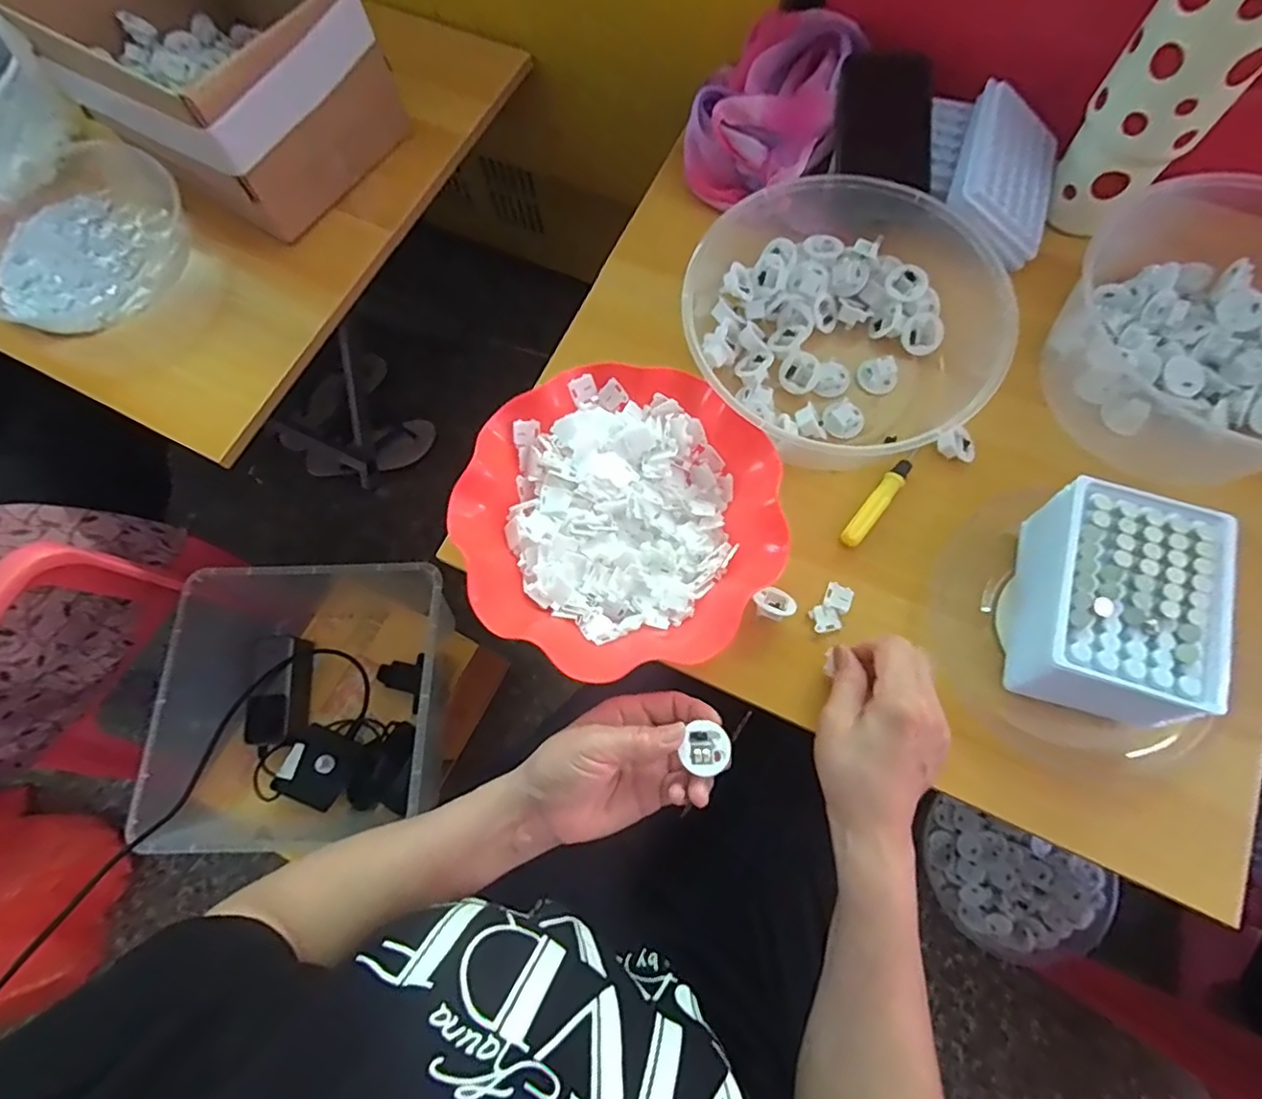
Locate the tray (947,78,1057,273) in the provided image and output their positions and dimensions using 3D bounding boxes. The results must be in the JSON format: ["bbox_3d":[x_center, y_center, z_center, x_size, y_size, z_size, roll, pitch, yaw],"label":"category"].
[{"bbox_3d":[0.321,-0.315,0.514,0.091,0.024,0.138,24,78,-15],"label":"tray"}]

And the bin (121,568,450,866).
[{"bbox_3d":[-0.372,0.171,0.723,0.317,0.165,0.324,1,72,3],"label":"bin"}]

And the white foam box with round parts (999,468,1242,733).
[{"bbox_3d":[0.314,0.038,0.396,0.098,0.070,0.143,14,73,7],"label":"white foam box with round parts"}]

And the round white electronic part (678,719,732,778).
[{"bbox_3d":[0.048,0.125,0.377,0.028,0.005,0.030,-1,72,2],"label":"round white electronic part"}]

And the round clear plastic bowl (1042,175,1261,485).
[{"bbox_3d":[0.443,-0.163,0.441,0.206,0.085,0.193,27,75,10],"label":"round clear plastic bowl"}]

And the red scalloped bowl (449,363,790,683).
[{"bbox_3d":[-0.009,-0.022,0.438,0.216,0.060,0.214,-1,72,2],"label":"red scalloped bowl"}]

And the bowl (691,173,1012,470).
[{"bbox_3d":[0.173,-0.189,0.475,0.234,0.066,0.232,-1,72,2],"label":"bowl"}]

